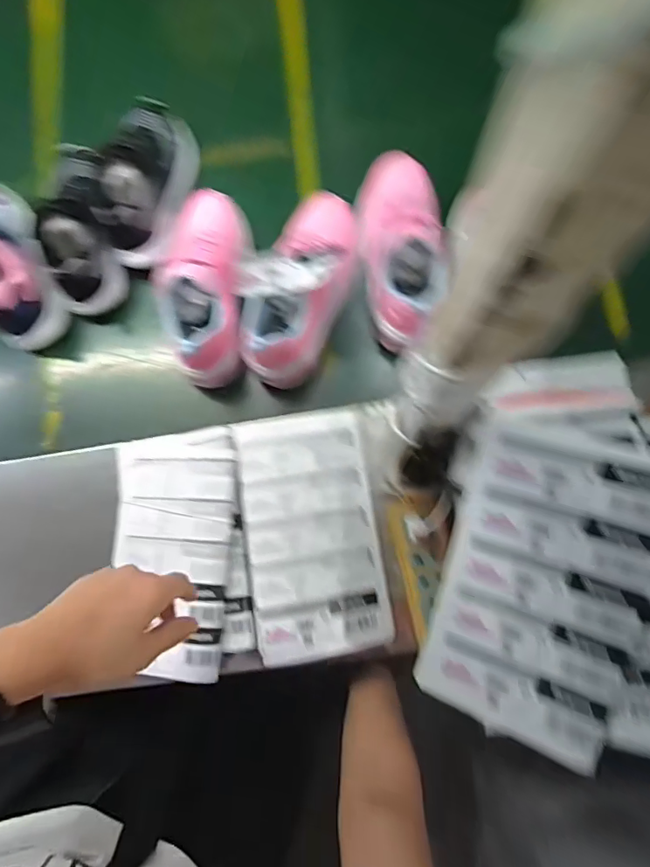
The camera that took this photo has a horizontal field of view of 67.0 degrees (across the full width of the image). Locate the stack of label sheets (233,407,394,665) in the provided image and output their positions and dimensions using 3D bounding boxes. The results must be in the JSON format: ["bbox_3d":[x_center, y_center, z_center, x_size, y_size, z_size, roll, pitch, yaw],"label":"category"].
[{"bbox_3d":[-0.013,0.104,0.522,0.138,0.018,0.244,-7,79,-11],"label":"stack of label sheets"}]

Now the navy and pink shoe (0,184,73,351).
[{"bbox_3d":[-0.413,-0.232,0.605,0.111,0.096,0.247,-27,75,-7],"label":"navy and pink shoe"}]

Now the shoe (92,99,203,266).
[{"bbox_3d":[-0.225,-0.326,0.614,0.085,0.112,0.210,15,74,5],"label":"shoe"}]

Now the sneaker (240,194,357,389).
[{"bbox_3d":[-0.024,-0.176,0.569,0.094,0.106,0.235,18,74,6],"label":"sneaker"}]

